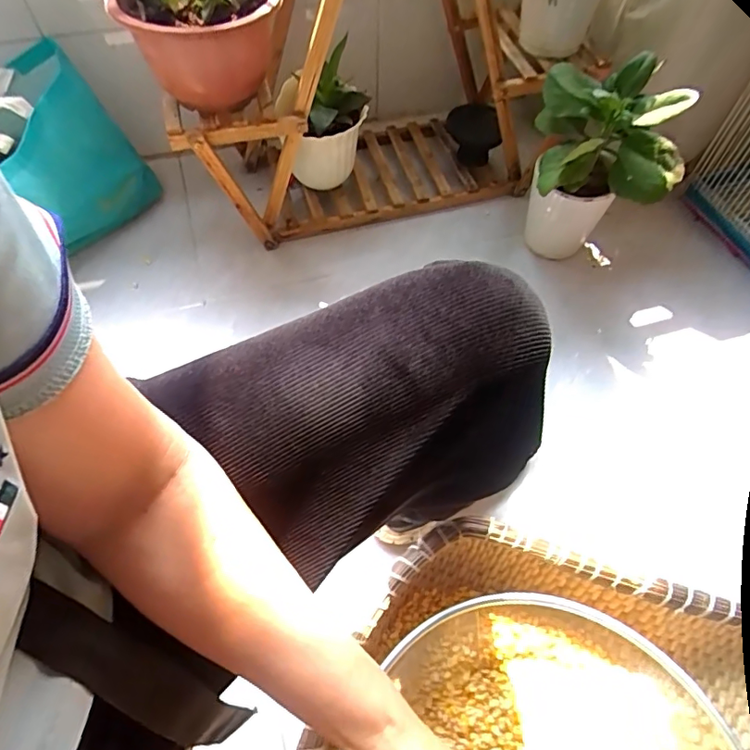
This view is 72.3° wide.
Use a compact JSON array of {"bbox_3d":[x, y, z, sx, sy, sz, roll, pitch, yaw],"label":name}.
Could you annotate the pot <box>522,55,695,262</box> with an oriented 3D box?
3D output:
[{"bbox_3d":[0.352,-0.342,0.832,0.188,0.306,0.199,11,59,6],"label":"pot"}]

